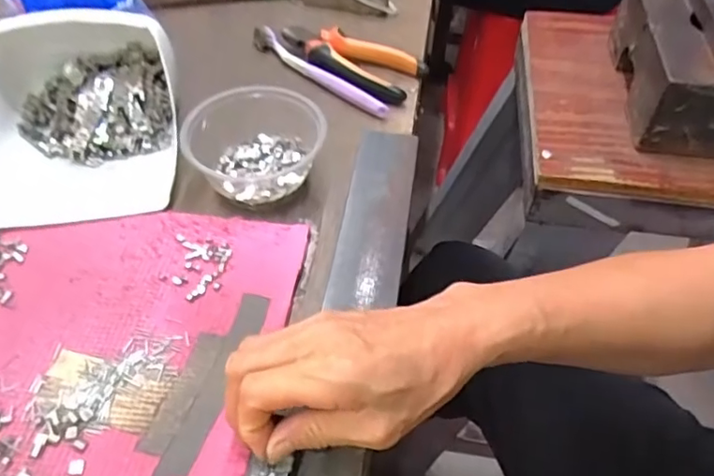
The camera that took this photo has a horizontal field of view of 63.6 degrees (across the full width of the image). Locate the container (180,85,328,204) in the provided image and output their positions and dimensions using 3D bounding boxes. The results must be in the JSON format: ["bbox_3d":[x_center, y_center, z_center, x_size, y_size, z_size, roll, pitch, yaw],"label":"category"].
[{"bbox_3d":[-0.080,-0.076,0.459,0.092,0.046,0.099,1,51,-2],"label":"container"}]

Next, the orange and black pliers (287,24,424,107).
[{"bbox_3d":[-0.012,-0.170,0.562,0.145,0.025,0.068,24,54,16],"label":"orange and black pliers"}]

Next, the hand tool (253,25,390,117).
[{"bbox_3d":[-0.042,-0.163,0.559,0.020,0.018,0.184,-36,61,-27],"label":"hand tool"}]

